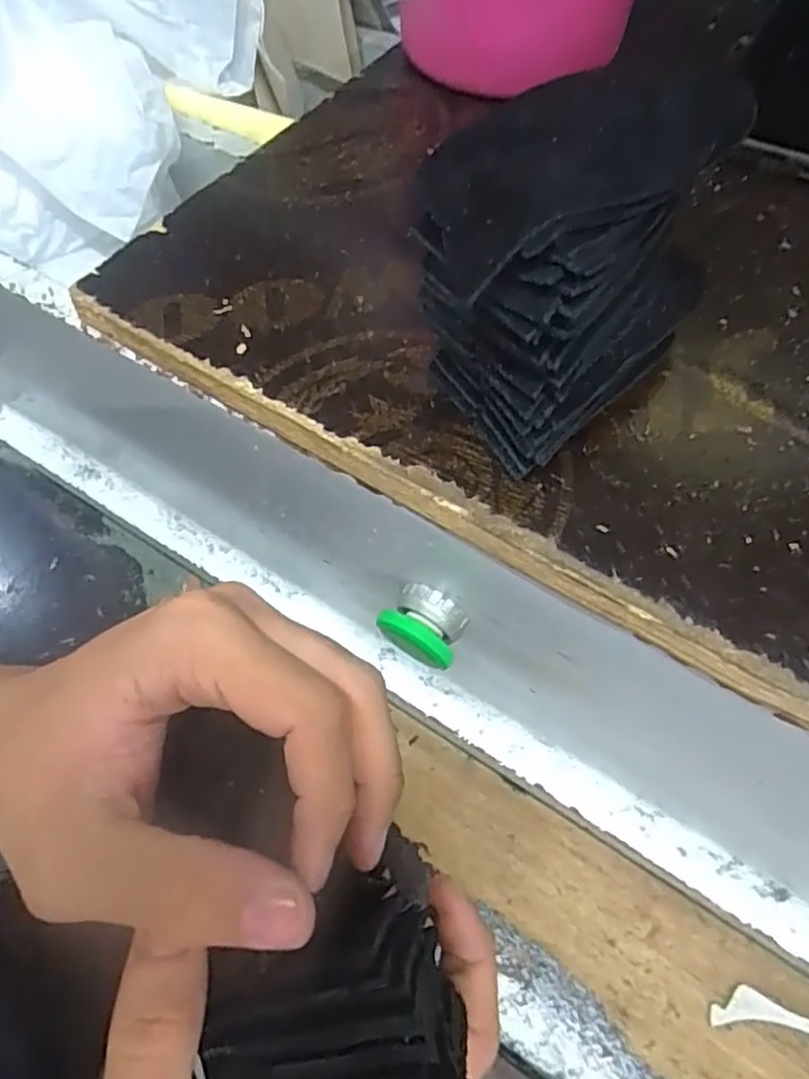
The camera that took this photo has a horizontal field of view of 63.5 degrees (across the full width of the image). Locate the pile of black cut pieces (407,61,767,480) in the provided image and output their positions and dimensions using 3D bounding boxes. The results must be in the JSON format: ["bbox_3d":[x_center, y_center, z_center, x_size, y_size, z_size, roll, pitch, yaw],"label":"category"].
[{"bbox_3d":[0.049,-0.087,0.204,0.095,0.074,0.071,-40,68,-17],"label":"pile of black cut pieces"}]

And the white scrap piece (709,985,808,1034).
[{"bbox_3d":[0.223,0.279,0.381,0.086,0.004,0.021,9,57,5],"label":"white scrap piece"}]

